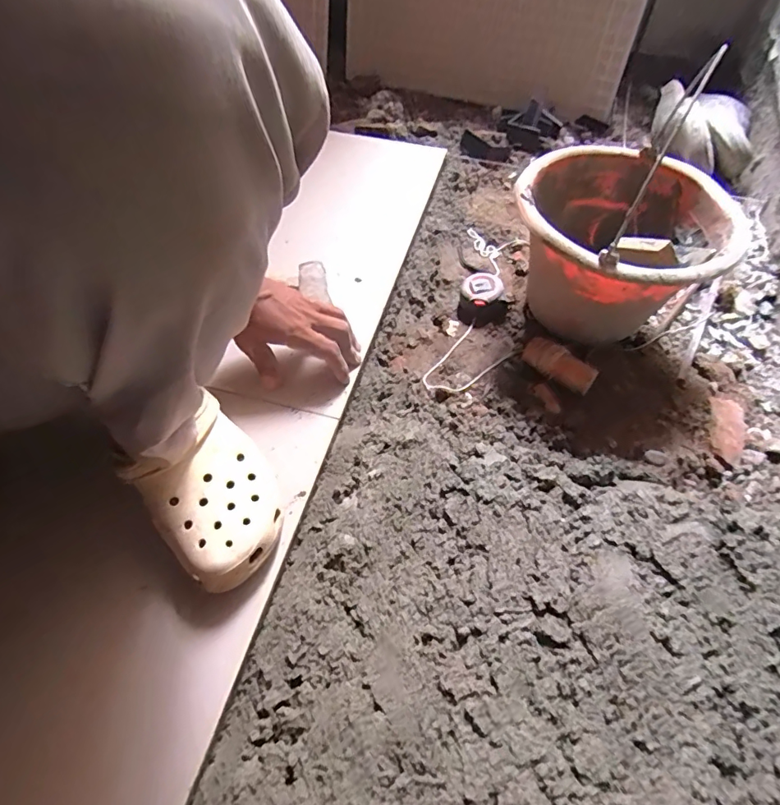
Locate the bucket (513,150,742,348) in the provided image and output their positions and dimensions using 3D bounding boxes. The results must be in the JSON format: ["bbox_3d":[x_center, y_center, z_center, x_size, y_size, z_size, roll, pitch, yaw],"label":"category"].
[{"bbox_3d":[0.269,-0.176,0.631,0.222,0.211,0.249,11,55,7],"label":"bucket"}]

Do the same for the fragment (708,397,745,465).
[{"bbox_3d":[0.406,0.030,0.576,0.042,0.017,0.095,11,55,10],"label":"fragment"}]

